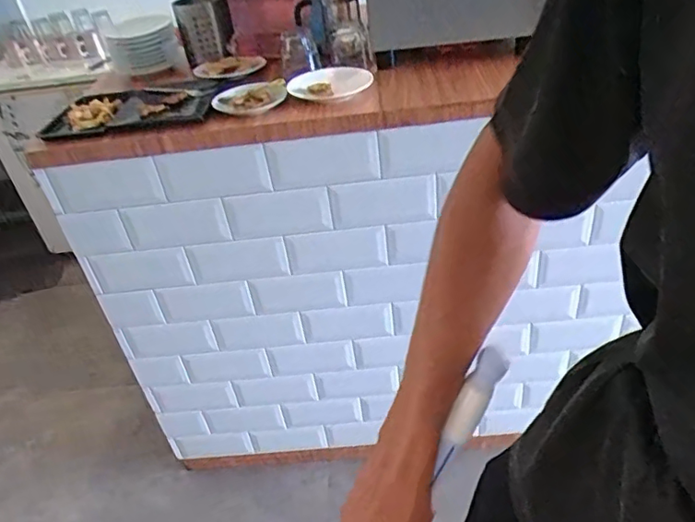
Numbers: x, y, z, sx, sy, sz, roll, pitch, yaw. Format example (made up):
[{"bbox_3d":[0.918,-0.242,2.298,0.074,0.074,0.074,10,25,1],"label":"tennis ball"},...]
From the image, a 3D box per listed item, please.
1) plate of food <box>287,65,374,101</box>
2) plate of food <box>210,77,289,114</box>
[{"bbox_3d":[-0.035,-0.336,1.036,0.148,0.030,0.136,-5,36,4],"label":"plate of food"},{"bbox_3d":[-0.180,-0.306,1.035,0.133,0.022,0.119,-12,36,-6],"label":"plate of food"}]

